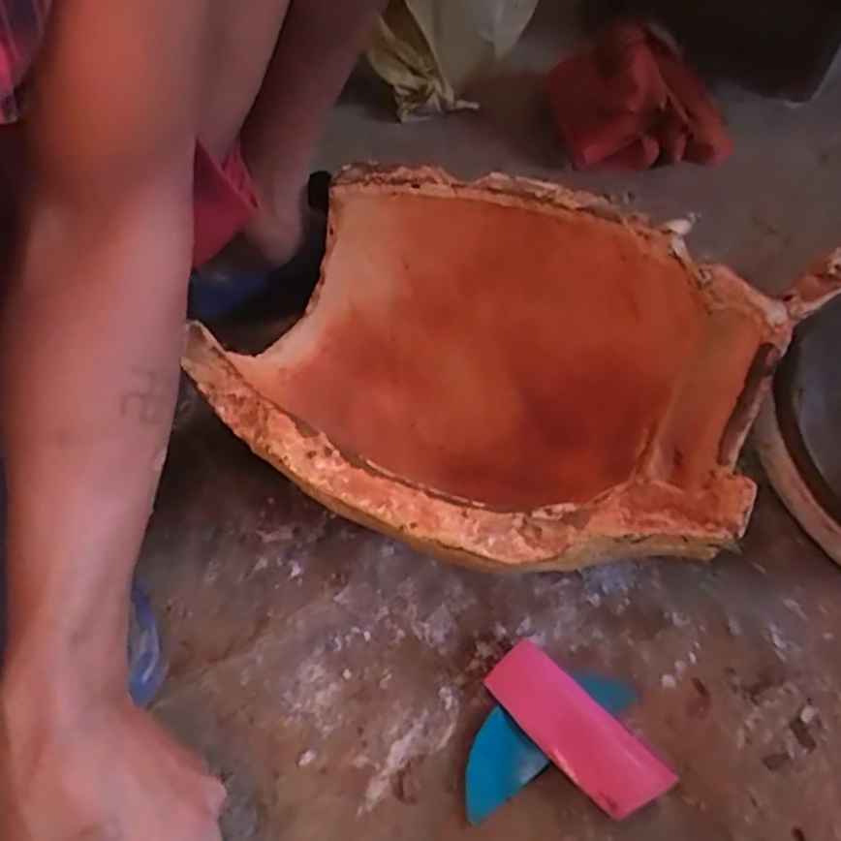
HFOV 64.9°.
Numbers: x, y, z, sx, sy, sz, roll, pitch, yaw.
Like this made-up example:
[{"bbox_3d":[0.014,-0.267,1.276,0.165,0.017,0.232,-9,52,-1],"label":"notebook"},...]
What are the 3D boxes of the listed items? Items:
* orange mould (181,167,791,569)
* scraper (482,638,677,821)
[{"bbox_3d":[0.038,-0.020,0.459,0.324,0.161,0.293,23,56,16],"label":"orange mould"},{"bbox_3d":[0.089,0.181,0.390,0.044,0.009,0.109,-36,62,-25],"label":"scraper"}]

